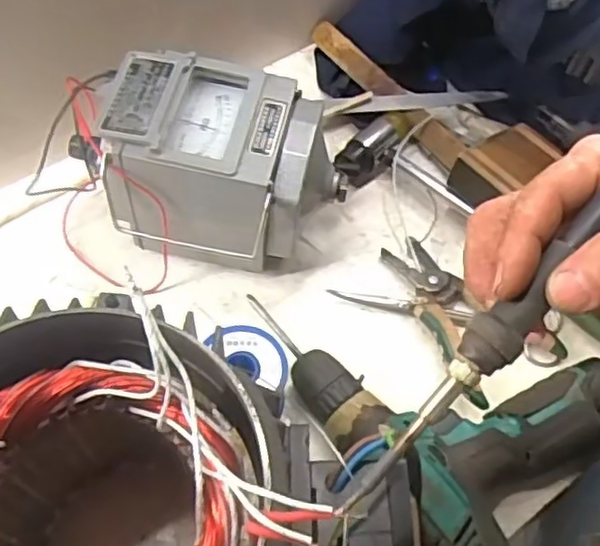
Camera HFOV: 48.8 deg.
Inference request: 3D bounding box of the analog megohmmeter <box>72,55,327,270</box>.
[{"bbox_3d":[-0.065,-0.078,0.516,0.181,0.130,0.112,6,61,-1],"label":"analog megohmmeter"}]

